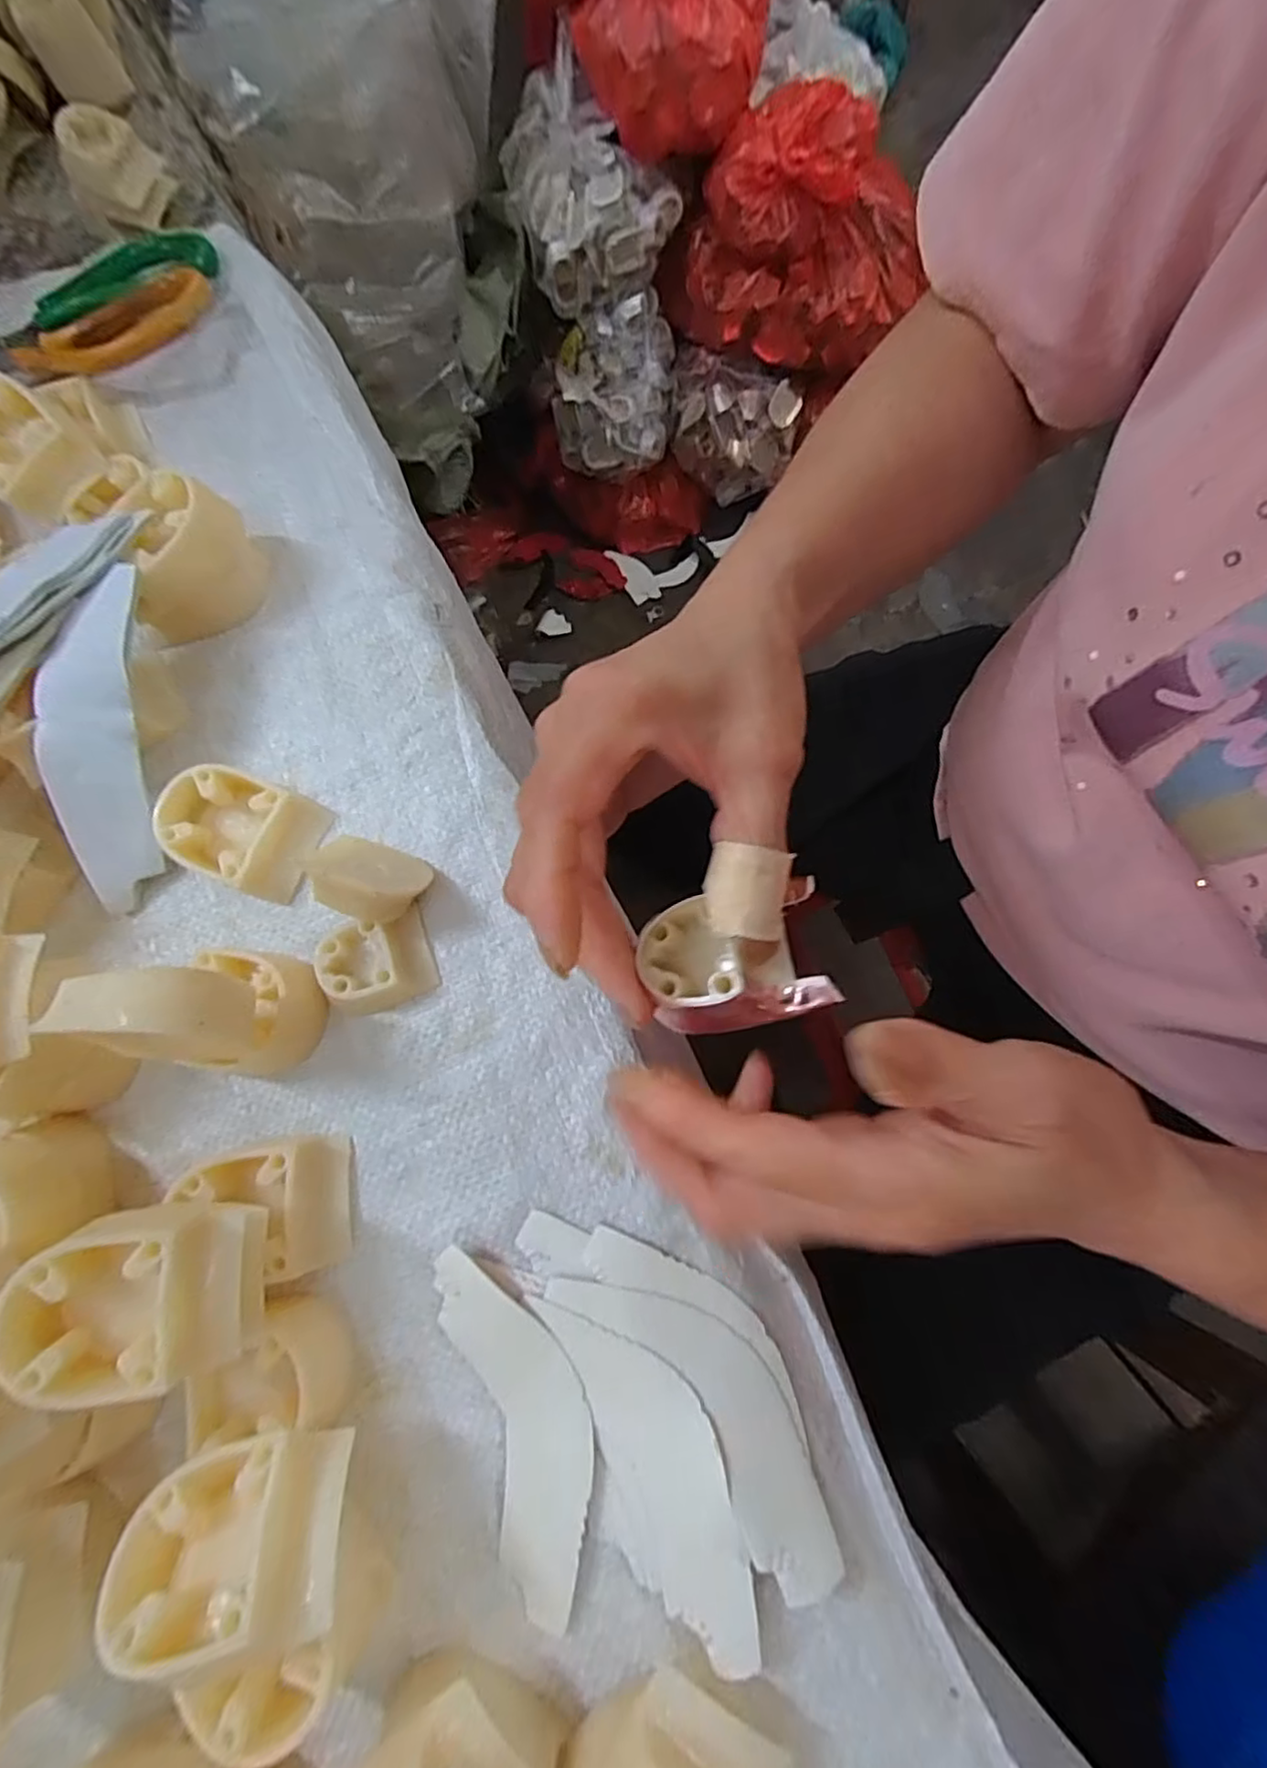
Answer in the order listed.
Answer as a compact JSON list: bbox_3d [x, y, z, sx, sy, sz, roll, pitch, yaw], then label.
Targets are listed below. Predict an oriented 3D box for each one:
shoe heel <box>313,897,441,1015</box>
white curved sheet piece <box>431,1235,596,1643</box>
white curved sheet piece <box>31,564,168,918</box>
[{"bbox_3d":[-0.102,0.031,0.261,0.042,0.017,0.034,-21,76,-1],"label":"shoe heel"},{"bbox_3d":[-0.037,0.183,0.226,0.040,0.005,0.113,-22,76,5],"label":"white curved sheet piece"},{"bbox_3d":[-0.222,-0.059,0.272,0.035,0.015,0.137,-1,95,-1],"label":"white curved sheet piece"}]

